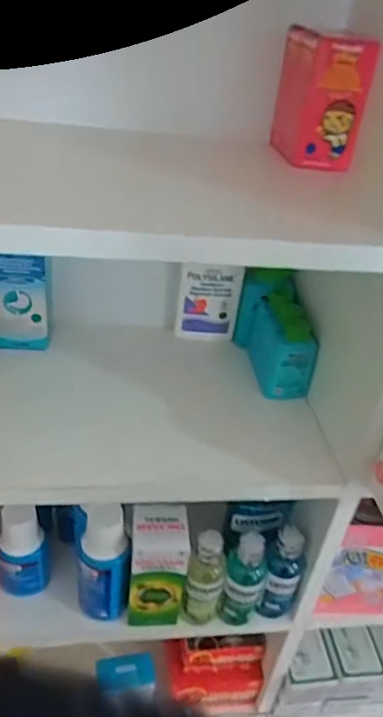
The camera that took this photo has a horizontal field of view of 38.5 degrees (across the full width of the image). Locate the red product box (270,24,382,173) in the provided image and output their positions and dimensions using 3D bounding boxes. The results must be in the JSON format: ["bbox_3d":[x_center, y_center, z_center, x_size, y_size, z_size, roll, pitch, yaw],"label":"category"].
[{"bbox_3d":[0.113,-0.230,0.485,0.049,0.099,0.084,0,34,-11],"label":"red product box"}]

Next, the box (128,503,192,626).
[{"bbox_3d":[-0.032,0.207,0.547,0.056,0.130,0.043,3,34,-7],"label":"box"}]

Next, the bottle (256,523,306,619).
[{"bbox_3d":[0.095,0.224,0.569,0.038,0.111,0.030,20,36,18],"label":"bottle"}]

